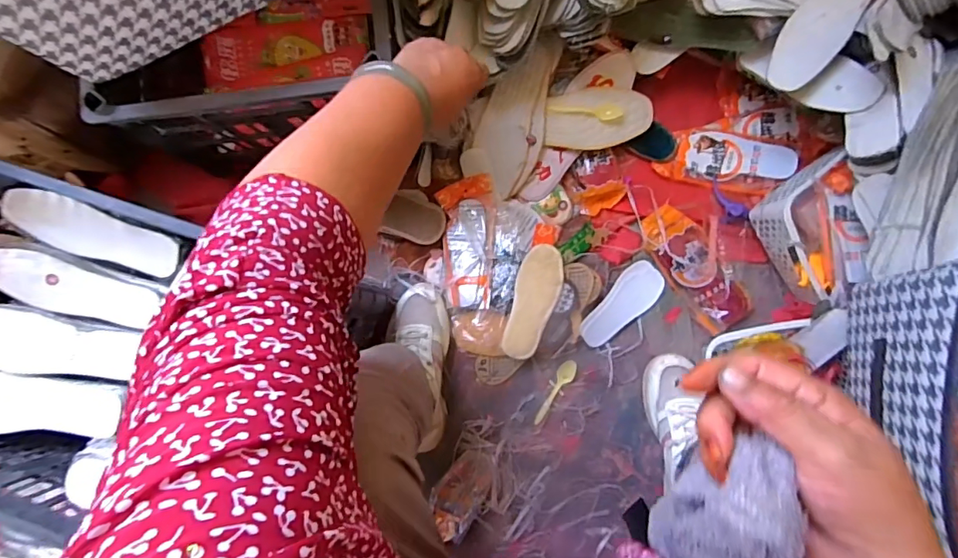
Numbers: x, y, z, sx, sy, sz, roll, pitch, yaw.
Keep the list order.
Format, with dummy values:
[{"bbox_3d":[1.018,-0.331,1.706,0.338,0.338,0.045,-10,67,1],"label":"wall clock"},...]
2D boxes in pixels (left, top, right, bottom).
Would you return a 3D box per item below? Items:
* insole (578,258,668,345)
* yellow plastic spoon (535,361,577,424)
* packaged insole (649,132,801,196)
[{"bbox_3d":[0.209,0.038,0.736,0.146,0.017,0.062,-44,86,-1],"label":"insole"},{"bbox_3d":[0.114,0.169,0.745,0.023,0.010,0.106,30,88,4],"label":"yellow plastic spoon"},{"bbox_3d":[0.369,-0.176,0.747,0.194,0.013,0.084,9,87,3],"label":"packaged insole"}]

